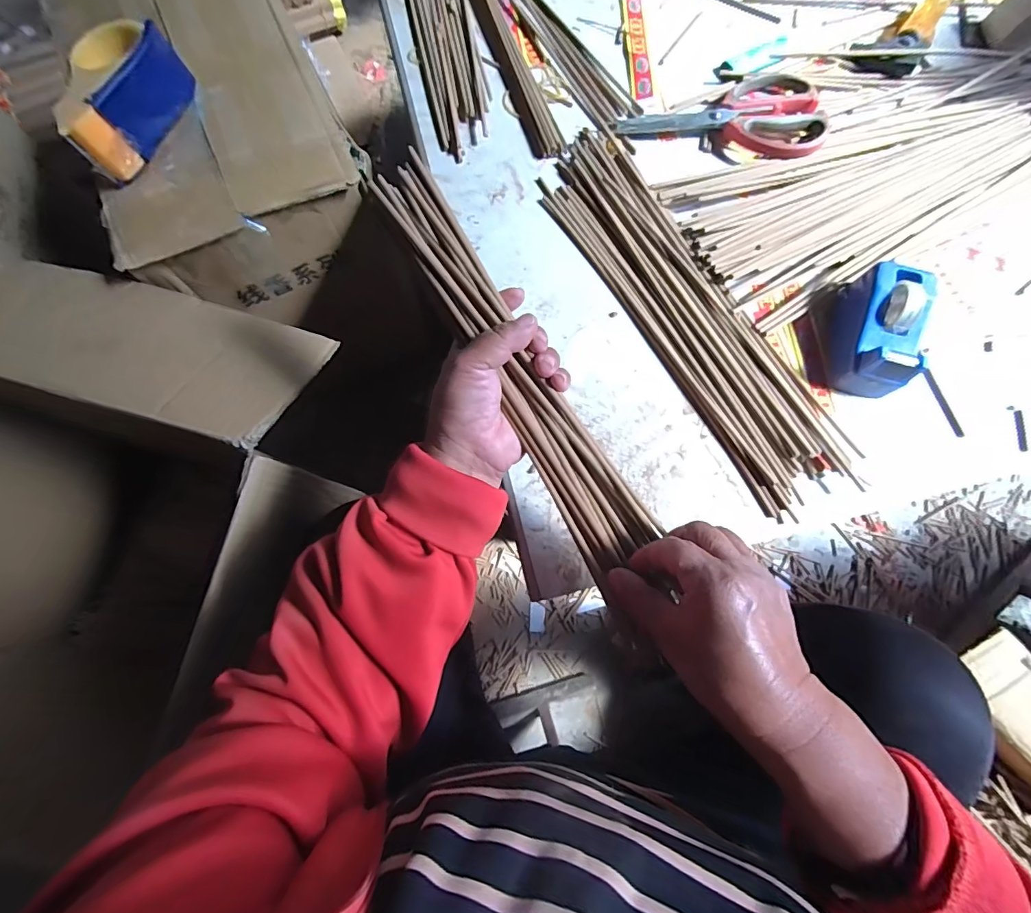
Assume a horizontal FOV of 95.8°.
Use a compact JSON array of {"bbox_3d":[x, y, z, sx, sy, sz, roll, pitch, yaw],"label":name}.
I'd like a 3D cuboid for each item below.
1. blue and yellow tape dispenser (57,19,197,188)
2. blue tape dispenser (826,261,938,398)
[{"bbox_3d":[-0.405,-0.362,0.475,0.076,0.065,0.151,19,77,4],"label":"blue and yellow tape dispenser"},{"bbox_3d":[0.308,-0.107,0.394,0.059,0.051,0.104,19,77,4],"label":"blue tape dispenser"}]

